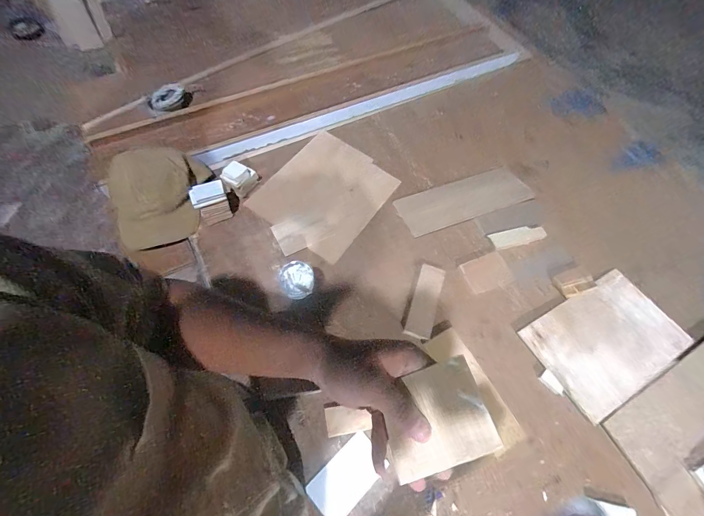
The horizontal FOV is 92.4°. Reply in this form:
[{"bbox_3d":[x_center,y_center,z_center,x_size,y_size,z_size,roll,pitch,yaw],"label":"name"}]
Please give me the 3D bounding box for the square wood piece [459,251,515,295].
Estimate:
[{"bbox_3d":[0.300,0.032,0.748,0.104,0.010,0.075,-21,67,-11],"label":"square wood piece"}]

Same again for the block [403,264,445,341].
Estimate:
[{"bbox_3d":[0.154,0.091,0.711,0.052,0.017,0.156,18,66,6],"label":"block"}]

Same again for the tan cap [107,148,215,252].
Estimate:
[{"bbox_3d":[-0.413,-0.137,0.731,0.172,0.102,0.202,-8,65,-6],"label":"tan cap"}]

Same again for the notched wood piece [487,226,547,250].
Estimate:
[{"bbox_3d":[0.381,-0.049,0.772,0.128,0.005,0.040,-11,66,-7],"label":"notched wood piece"}]

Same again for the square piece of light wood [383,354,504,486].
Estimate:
[{"bbox_3d":[0.065,0.129,0.273,0.085,0.007,0.070,-29,54,14],"label":"square piece of light wood"}]

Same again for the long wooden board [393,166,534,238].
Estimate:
[{"bbox_3d":[0.269,-0.145,0.821,0.322,0.012,0.115,-18,67,-10],"label":"long wooden board"}]

